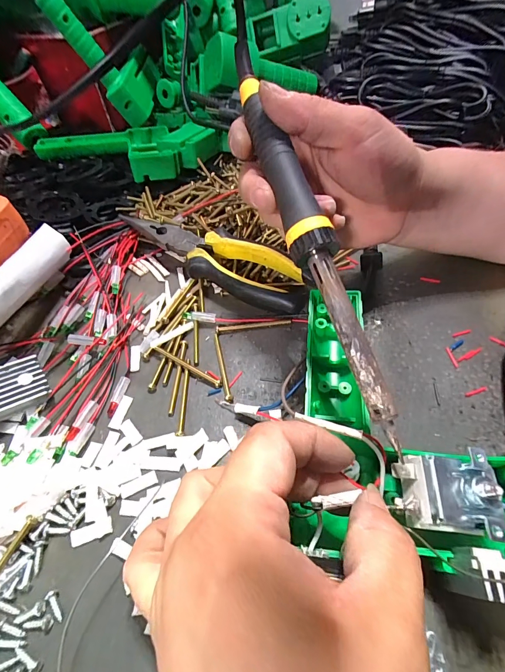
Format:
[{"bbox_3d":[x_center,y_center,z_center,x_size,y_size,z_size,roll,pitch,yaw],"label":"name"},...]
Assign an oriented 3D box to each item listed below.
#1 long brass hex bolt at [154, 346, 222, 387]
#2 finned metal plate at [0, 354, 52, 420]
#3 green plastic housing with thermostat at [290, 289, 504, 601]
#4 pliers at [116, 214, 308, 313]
[{"bbox_3d":[-0.045,0.021,0.230,0.057,0.005,0.006,24,58,21],"label":"long brass hex bolt"},{"bbox_3d":[-0.158,0.035,0.213,0.044,0.008,0.034,-29,80,-33],"label":"finned metal plate"},{"bbox_3d":[0.080,0.039,0.172,0.109,0.039,0.146,7,56,7],"label":"green plastic housing with thermostat"},{"bbox_3d":[-0.038,-0.067,0.274,0.179,0.025,0.043,23,58,20],"label":"pliers"}]

